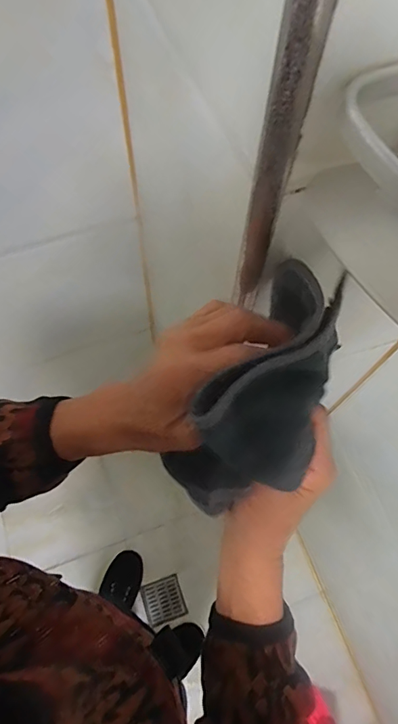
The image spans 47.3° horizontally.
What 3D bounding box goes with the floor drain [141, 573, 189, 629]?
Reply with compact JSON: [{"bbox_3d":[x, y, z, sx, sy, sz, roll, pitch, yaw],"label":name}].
[{"bbox_3d":[-0.087,0.596,1.133,0.098,0.009,0.094,-22,66,1],"label":"floor drain"}]

